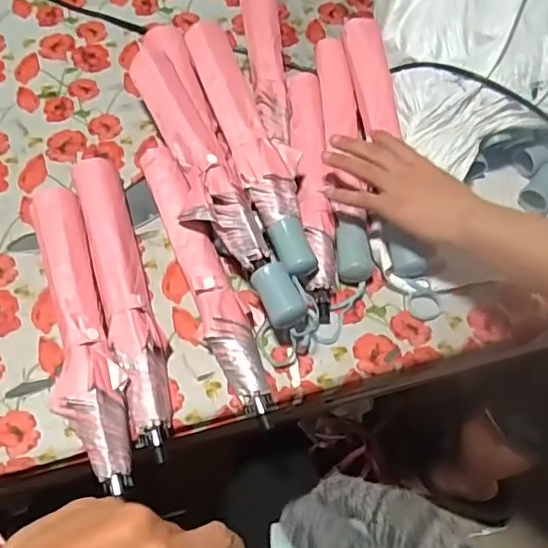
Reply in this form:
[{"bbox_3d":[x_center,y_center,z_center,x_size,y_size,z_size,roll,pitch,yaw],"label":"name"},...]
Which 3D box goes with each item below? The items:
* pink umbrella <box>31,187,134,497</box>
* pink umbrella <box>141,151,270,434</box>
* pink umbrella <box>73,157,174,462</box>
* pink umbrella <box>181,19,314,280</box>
[{"bbox_3d":[-0.190,0.051,0.551,0.062,0.043,0.310,-14,65,-13],"label":"pink umbrella"},{"bbox_3d":[-0.070,0.001,0.588,0.064,0.045,0.319,-24,64,-16],"label":"pink umbrella"},{"bbox_3d":[-0.152,0.015,0.575,0.049,0.042,0.319,-16,62,-12],"label":"pink umbrella"},{"bbox_3d":[-0.027,-0.152,0.639,0.067,0.048,0.344,-15,65,-14],"label":"pink umbrella"}]

